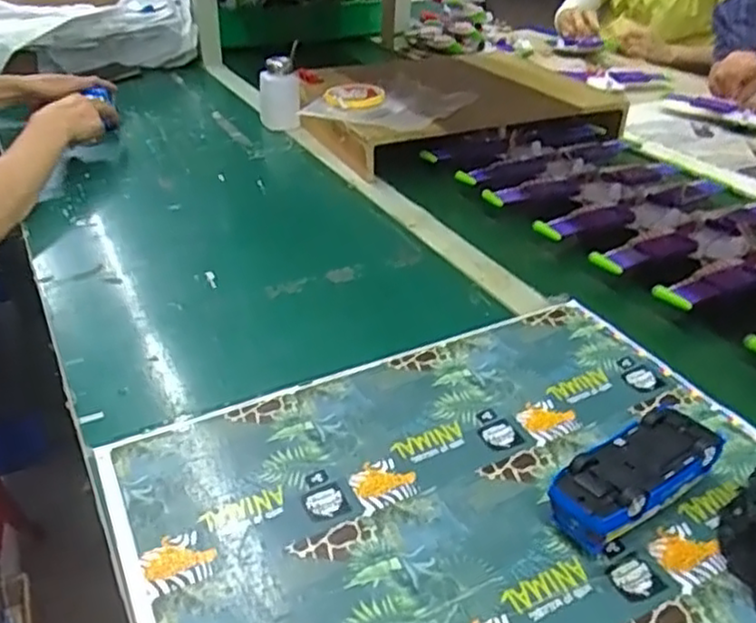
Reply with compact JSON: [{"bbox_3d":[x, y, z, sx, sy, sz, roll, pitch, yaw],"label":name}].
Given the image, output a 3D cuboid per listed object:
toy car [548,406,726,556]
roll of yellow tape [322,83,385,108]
[{"bbox_3d":[0.171,0.113,0.471,0.126,0.046,0.055,-22,40,-31],"label":"toy car"},{"bbox_3d":[-0.035,-0.315,1.029,0.085,0.023,0.085,1,33,-1],"label":"roll of yellow tape"}]

